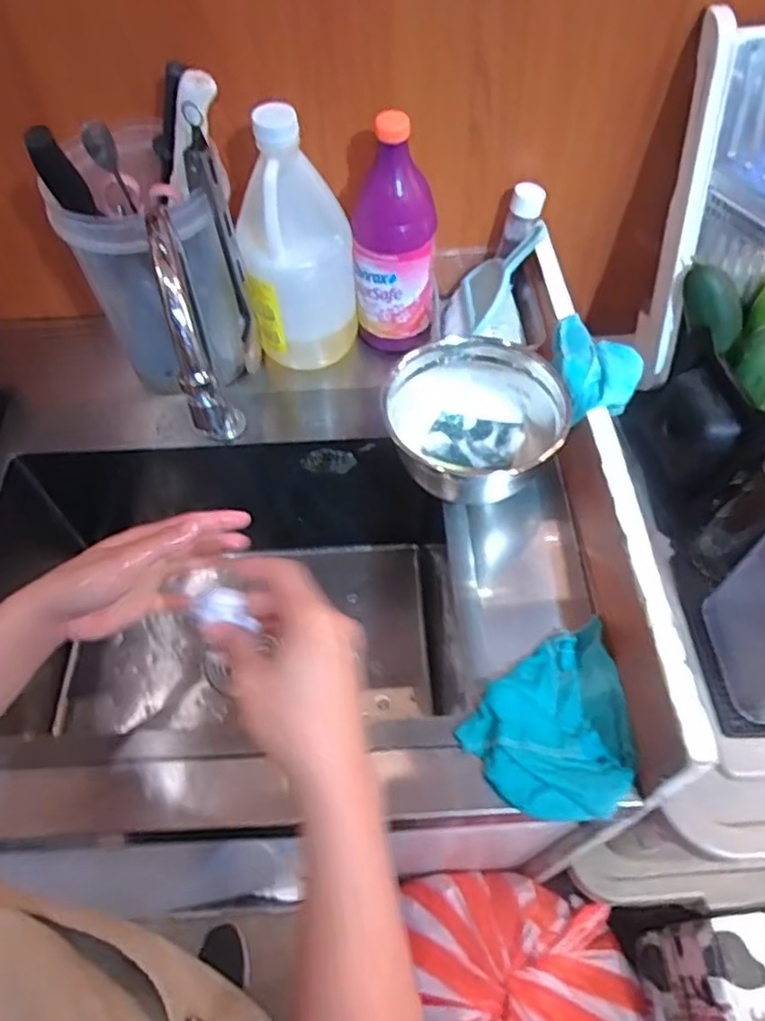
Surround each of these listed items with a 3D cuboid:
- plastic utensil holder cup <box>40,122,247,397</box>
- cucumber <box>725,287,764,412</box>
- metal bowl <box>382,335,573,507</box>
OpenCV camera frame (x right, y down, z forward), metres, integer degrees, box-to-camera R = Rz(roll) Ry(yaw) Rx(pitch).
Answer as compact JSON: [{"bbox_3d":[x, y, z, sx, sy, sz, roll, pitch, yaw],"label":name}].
[{"bbox_3d":[-0.237,-0.236,0.669,0.123,0.237,0.152,-27,58,-16],"label":"plastic utensil holder cup"},{"bbox_3d":[0.375,-0.166,0.655,0.048,0.035,0.125,15,83,12],"label":"cucumber"},{"bbox_3d":[0.087,-0.082,0.634,0.166,0.070,0.158,-1,55,1],"label":"metal bowl"}]

